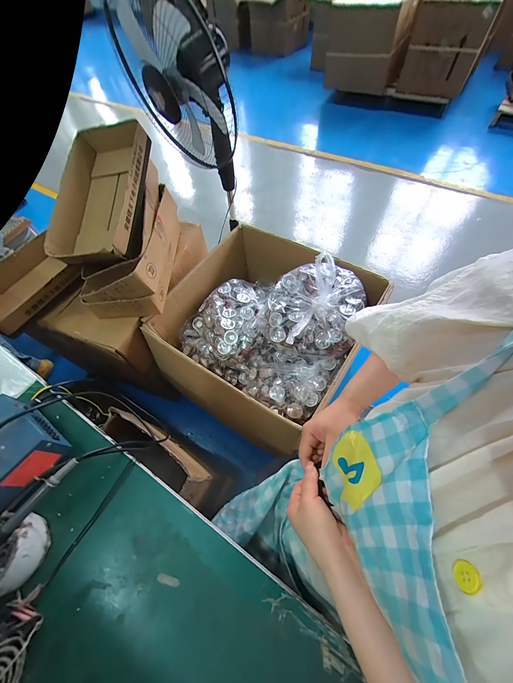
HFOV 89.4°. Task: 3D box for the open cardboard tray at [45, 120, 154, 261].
[{"bbox_3d":[-0.439,-0.415,0.742,0.231,0.081,0.427,-1,75,17],"label":"open cardboard tray"}]

